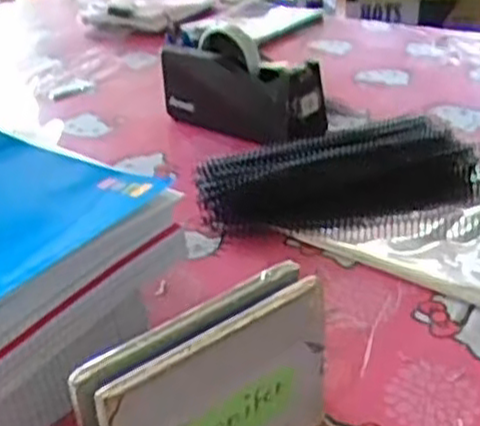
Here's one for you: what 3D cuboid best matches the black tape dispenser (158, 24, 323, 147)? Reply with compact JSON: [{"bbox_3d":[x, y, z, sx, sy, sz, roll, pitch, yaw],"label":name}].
[{"bbox_3d":[0.004,-0.153,0.905,0.210,0.121,0.073,19,36,33],"label":"black tape dispenser"}]

